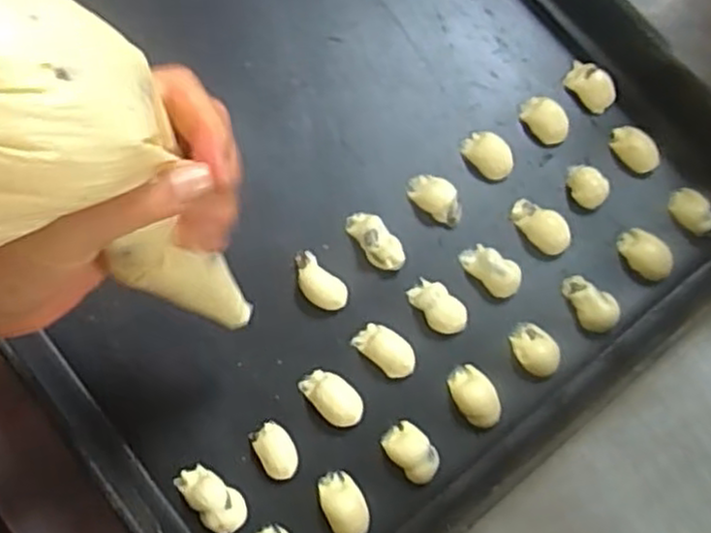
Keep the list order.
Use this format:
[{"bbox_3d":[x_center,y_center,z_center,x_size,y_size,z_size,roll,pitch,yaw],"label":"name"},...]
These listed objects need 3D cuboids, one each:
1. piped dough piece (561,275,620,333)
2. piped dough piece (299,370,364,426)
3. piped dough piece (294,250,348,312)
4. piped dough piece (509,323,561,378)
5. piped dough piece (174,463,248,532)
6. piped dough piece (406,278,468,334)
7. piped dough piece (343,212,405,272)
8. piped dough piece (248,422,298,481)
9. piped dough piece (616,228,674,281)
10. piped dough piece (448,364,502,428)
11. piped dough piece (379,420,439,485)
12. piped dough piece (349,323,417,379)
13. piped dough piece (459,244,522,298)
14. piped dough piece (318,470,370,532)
[{"bbox_3d":[0.137,0.021,0.435,0.021,0.014,0.036,-24,79,-7],"label":"piped dough piece"},{"bbox_3d":[-0.012,0.072,0.418,0.038,0.012,0.023,42,79,7],"label":"piped dough piece"},{"bbox_3d":[-0.022,0.010,0.431,0.038,0.009,0.020,44,80,8],"label":"piped dough piece"},{"bbox_3d":[0.103,0.049,0.431,0.024,0.010,0.030,-41,81,-10],"label":"piped dough piece"},{"bbox_3d":[-0.077,0.125,0.400,0.042,0.011,0.022,38,79,7],"label":"piped dough piece"},{"bbox_3d":[0.048,0.023,0.434,0.022,0.013,0.036,-36,81,-9],"label":"piped dough piece"},{"bbox_3d":[0.012,-0.015,0.439,0.020,0.016,0.042,-36,81,-9],"label":"piped dough piece"},{"bbox_3d":[-0.044,0.101,0.412,0.021,0.008,0.031,-31,80,-8],"label":"piped dough piece"},{"bbox_3d":[0.172,-0.007,0.445,0.034,0.012,0.022,39,79,7],"label":"piped dough piece"},{"bbox_3d":[0.067,0.073,0.420,0.022,0.014,0.035,-27,79,-8],"label":"piped dough piece"},{"bbox_3d":[0.031,0.102,0.413,0.022,0.013,0.034,-38,81,-9],"label":"piped dough piece"},{"bbox_3d":[0.018,0.047,0.426,0.037,0.012,0.021,41,79,7],"label":"piped dough piece"},{"bbox_3d":[0.079,0.002,0.439,0.037,0.014,0.021,41,79,7],"label":"piped dough piece"},{"bbox_3d":[-0.006,0.129,0.405,0.023,0.014,0.037,-29,79,-8],"label":"piped dough piece"}]

